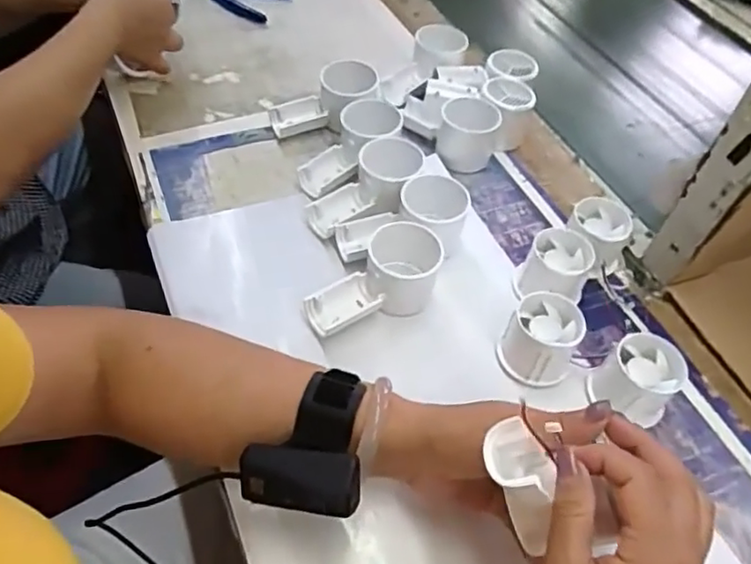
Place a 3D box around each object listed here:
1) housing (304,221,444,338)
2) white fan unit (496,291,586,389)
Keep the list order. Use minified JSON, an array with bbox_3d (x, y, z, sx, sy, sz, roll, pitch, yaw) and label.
[{"bbox_3d":[0.006,0.001,0.484,0.063,0.046,0.124,36,57,21],"label":"housing"},{"bbox_3d":[0.127,0.044,0.464,0.054,0.052,0.053,3,51,-4],"label":"white fan unit"}]

